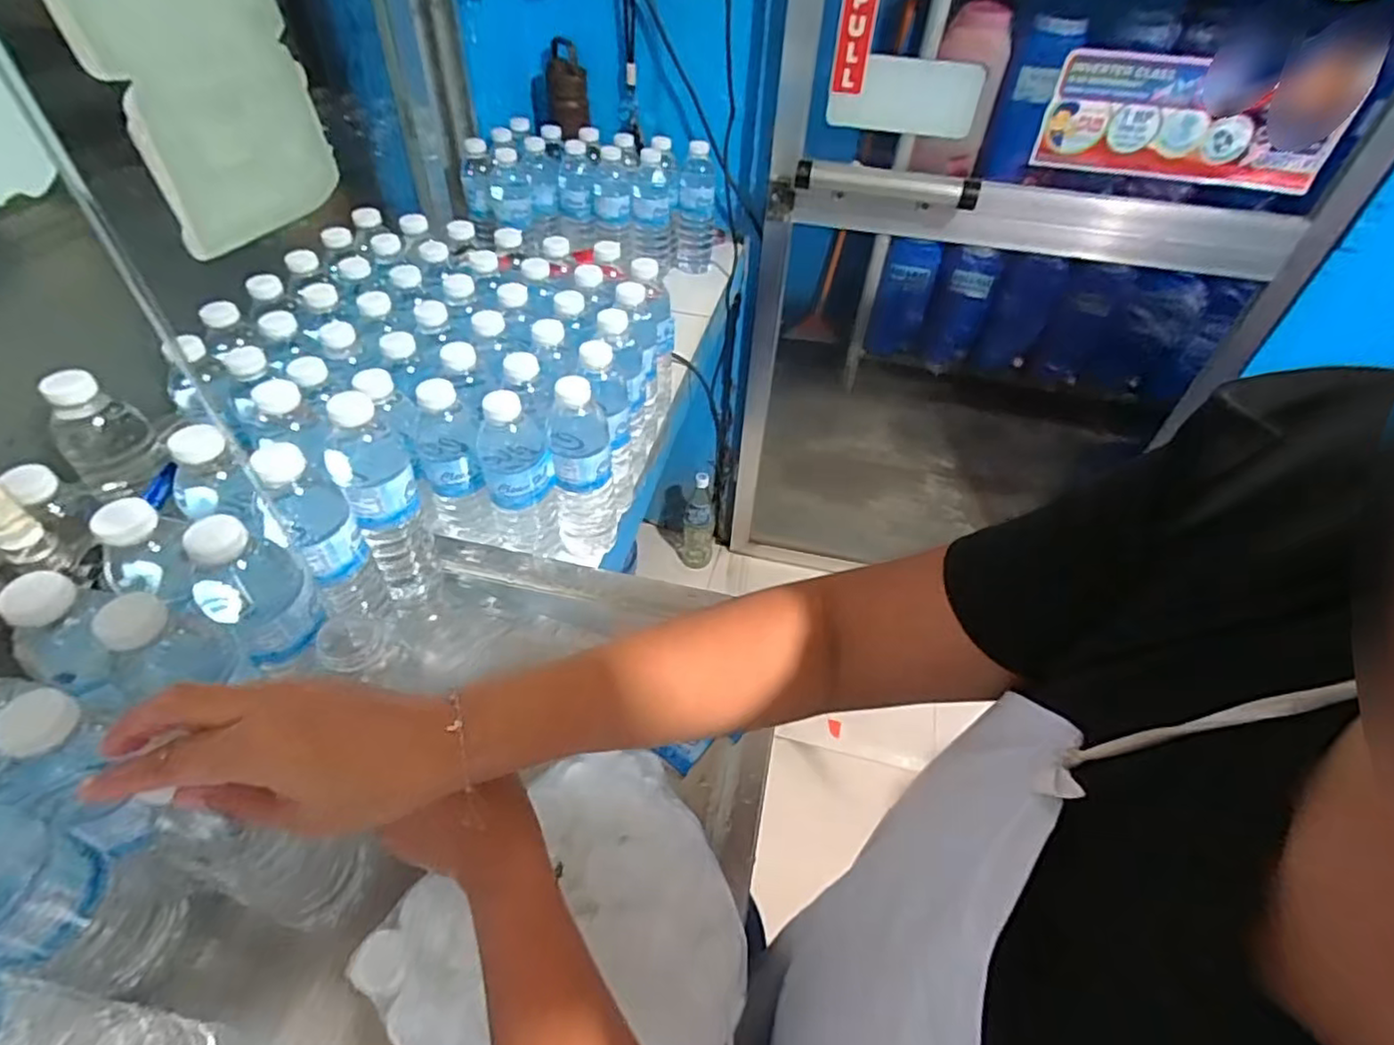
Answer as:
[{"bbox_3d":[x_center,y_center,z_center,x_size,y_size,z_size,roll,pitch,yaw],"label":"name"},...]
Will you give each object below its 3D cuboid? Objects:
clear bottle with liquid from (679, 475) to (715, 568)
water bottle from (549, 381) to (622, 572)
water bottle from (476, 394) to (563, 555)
[{"bbox_3d":[0.004,-0.011,1.711,0.090,0.286,0.083,2,47,-1],"label":"clear bottle with liquid"},{"bbox_3d":[-0.114,-0.045,0.661,0.060,0.217,0.070,-1,47,-4],"label":"water bottle"},{"bbox_3d":[-0.171,-0.048,0.627,0.067,0.166,0.056,-13,49,-15],"label":"water bottle"}]

